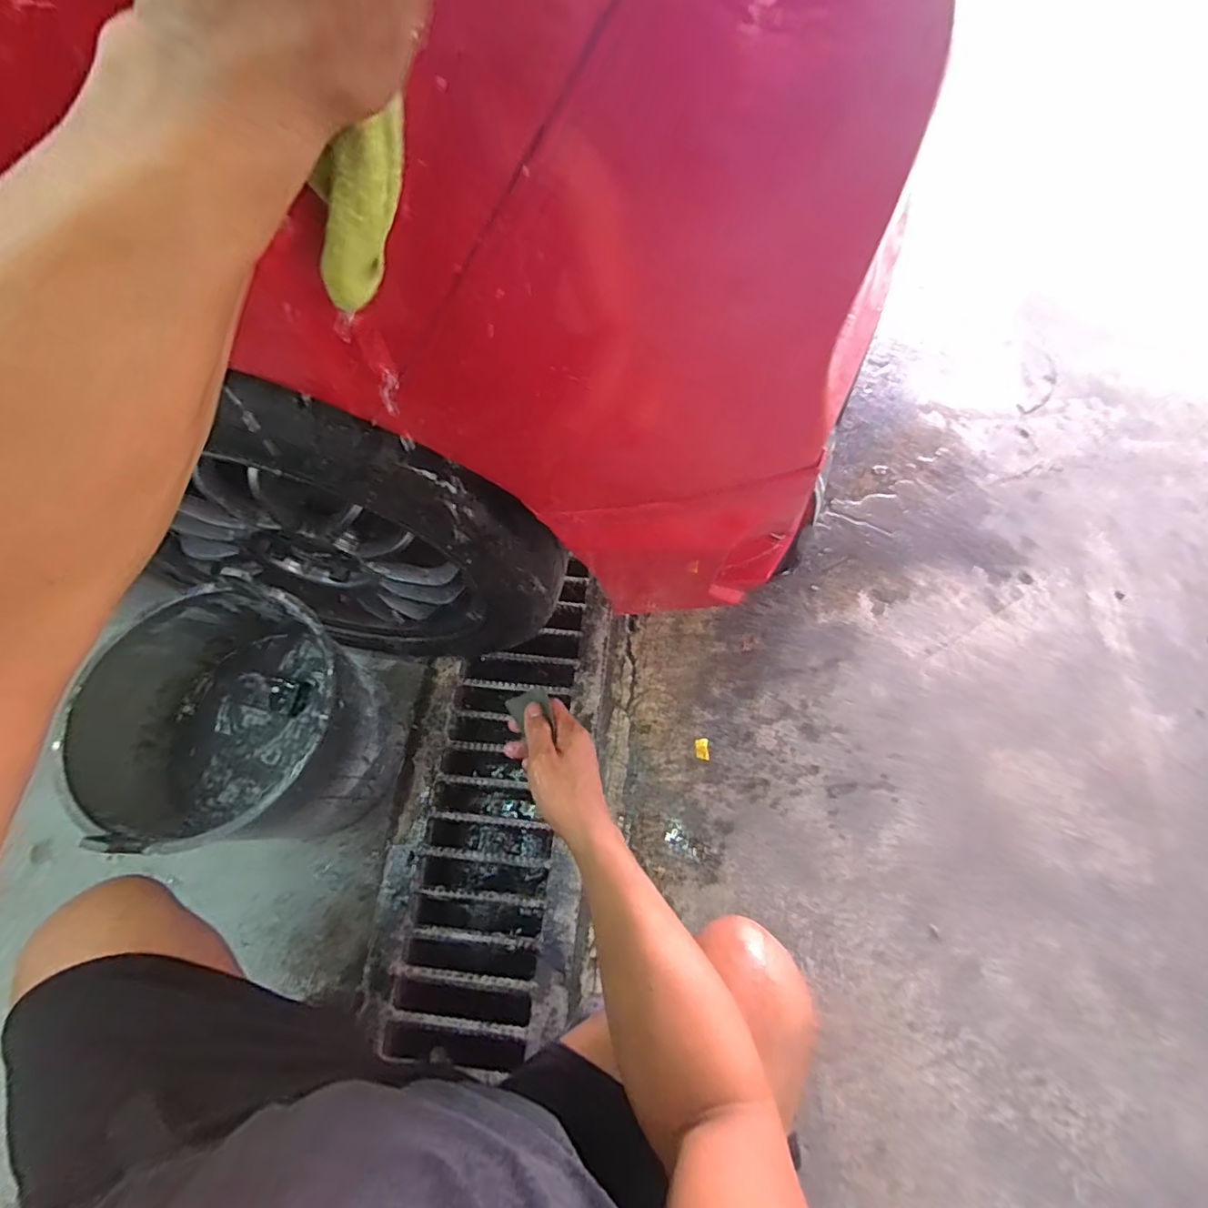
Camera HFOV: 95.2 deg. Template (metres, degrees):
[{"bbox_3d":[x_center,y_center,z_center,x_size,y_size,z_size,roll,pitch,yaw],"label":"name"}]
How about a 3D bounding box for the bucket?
[{"bbox_3d":[-0.440,0.159,0.722,0.288,0.252,0.293,-1,67,3],"label":"bucket"}]

